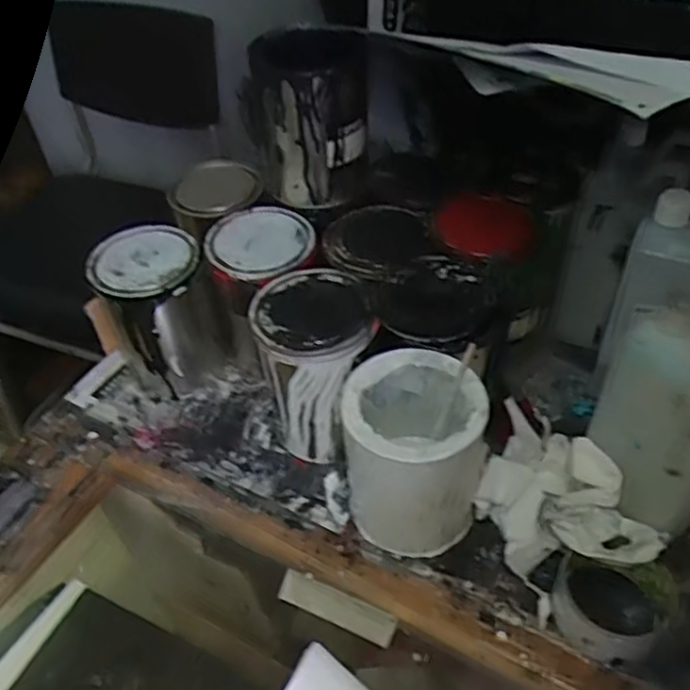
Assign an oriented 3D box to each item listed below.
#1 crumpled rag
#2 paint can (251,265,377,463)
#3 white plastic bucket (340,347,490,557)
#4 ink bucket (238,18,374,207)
[{"bbox_3d":[0.171,0.123,0.577,0.109,0.073,0.182,-20,48,-15],"label":"crumpled rag"},{"bbox_3d":[-0.023,0.024,0.628,0.099,0.162,0.101,-2,46,2],"label":"paint can"},{"bbox_3d":[0.058,0.092,0.568,0.106,0.146,0.110,-2,46,2],"label":"white plastic bucket"},{"bbox_3d":[-0.031,-0.222,0.660,0.106,0.146,0.096,5,46,9],"label":"ink bucket"}]

